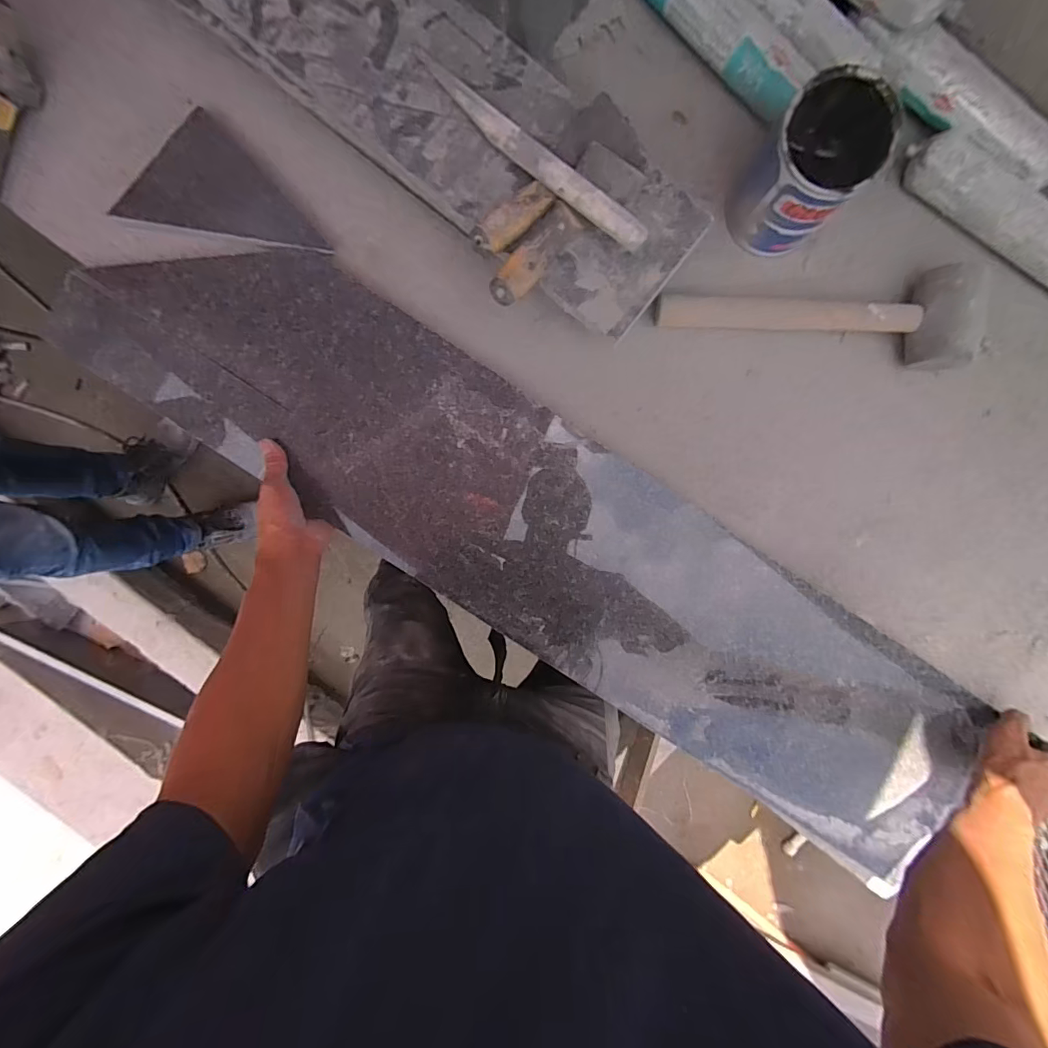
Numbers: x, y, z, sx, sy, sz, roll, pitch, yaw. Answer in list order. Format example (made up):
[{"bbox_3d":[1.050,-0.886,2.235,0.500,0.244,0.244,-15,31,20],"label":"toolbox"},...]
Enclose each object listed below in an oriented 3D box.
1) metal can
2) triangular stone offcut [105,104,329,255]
[{"bbox_3d":[0.269,-0.342,0.454,0.094,0.126,0.103,-1,98,-4],"label":"metal can"},{"bbox_3d":[-0.336,-0.387,0.525,0.227,0.011,0.123,7,97,-6],"label":"triangular stone offcut"}]

